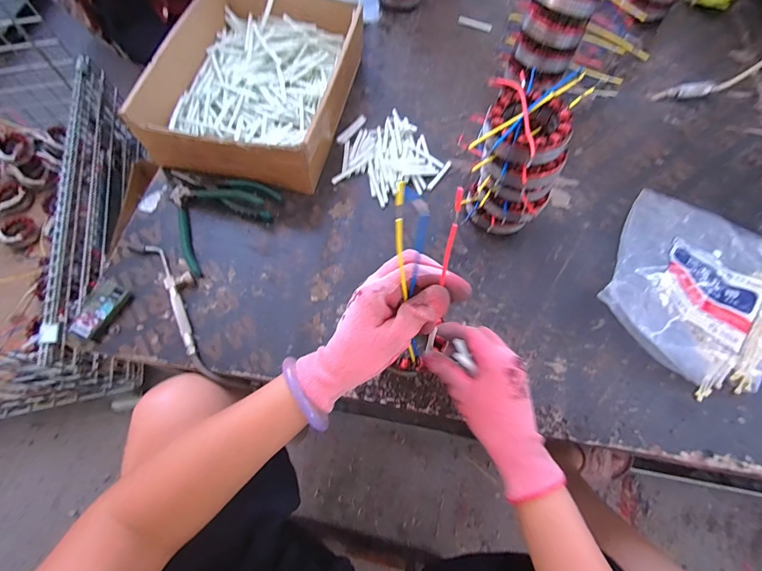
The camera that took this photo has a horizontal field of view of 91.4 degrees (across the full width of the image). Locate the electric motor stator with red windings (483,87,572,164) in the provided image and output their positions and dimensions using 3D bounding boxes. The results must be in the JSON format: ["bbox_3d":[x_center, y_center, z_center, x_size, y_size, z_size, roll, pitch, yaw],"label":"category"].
[{"bbox_3d":[0.153,-0.164,0.389,0.085,0.032,0.091,15,67,6],"label":"electric motor stator with red windings"}]

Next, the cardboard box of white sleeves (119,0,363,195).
[{"bbox_3d":[-0.173,-0.306,0.552,0.239,0.090,0.336,12,66,5],"label":"cardboard box of white sleeves"}]

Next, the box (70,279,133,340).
[{"bbox_3d":[-0.334,0.030,0.444,0.034,0.019,0.069,22,68,9],"label":"box"}]

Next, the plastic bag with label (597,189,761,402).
[{"bbox_3d":[0.393,-0.009,0.452,0.198,0.060,0.254,34,70,13],"label":"plastic bag with label"}]

